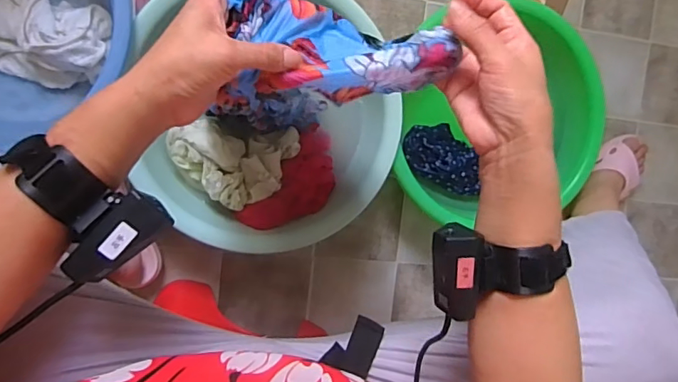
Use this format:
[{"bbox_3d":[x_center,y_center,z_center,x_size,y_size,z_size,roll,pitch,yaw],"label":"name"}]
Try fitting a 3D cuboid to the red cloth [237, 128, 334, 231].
[{"bbox_3d":[-0.059,-0.008,0.743,0.096,0.050,0.182,39,74,-7],"label":"red cloth"}]

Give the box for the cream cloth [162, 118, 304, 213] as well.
[{"bbox_3d":[-0.153,-0.039,0.713,0.182,0.058,0.120,5,96,-4],"label":"cream cloth"}]

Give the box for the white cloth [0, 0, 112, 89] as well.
[{"bbox_3d":[-0.421,-0.220,0.684,0.204,0.060,0.140,26,94,-6],"label":"white cloth"}]

